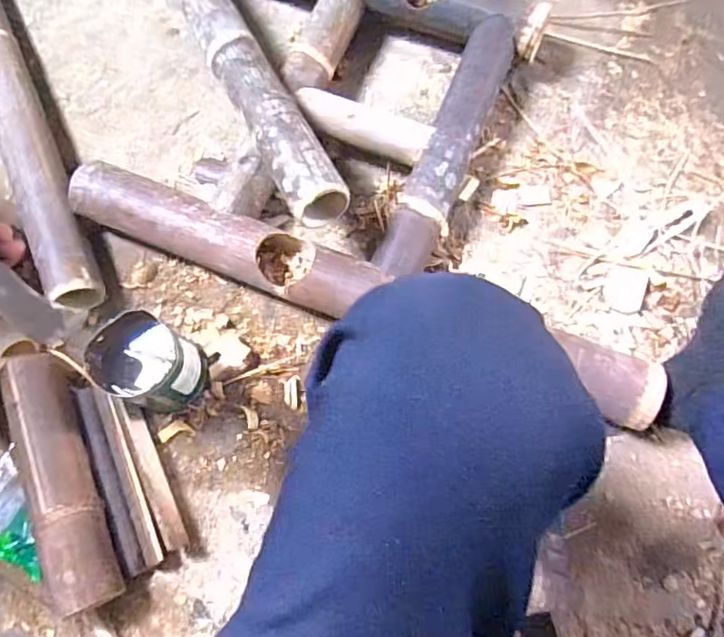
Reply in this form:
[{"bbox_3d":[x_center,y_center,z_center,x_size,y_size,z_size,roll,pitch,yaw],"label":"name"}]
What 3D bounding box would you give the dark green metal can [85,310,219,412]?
[{"bbox_3d":[-0.257,0.057,0.662,0.115,0.098,0.099,29,76,13],"label":"dark green metal can"}]

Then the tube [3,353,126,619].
[{"bbox_3d":[-0.353,0.182,0.640,0.062,0.077,0.306,-23,73,-3],"label":"tube"}]

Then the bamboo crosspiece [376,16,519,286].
[{"bbox_3d":[0.119,-0.224,0.731,0.068,0.080,0.392,20,74,10],"label":"bamboo crosspiece"}]

